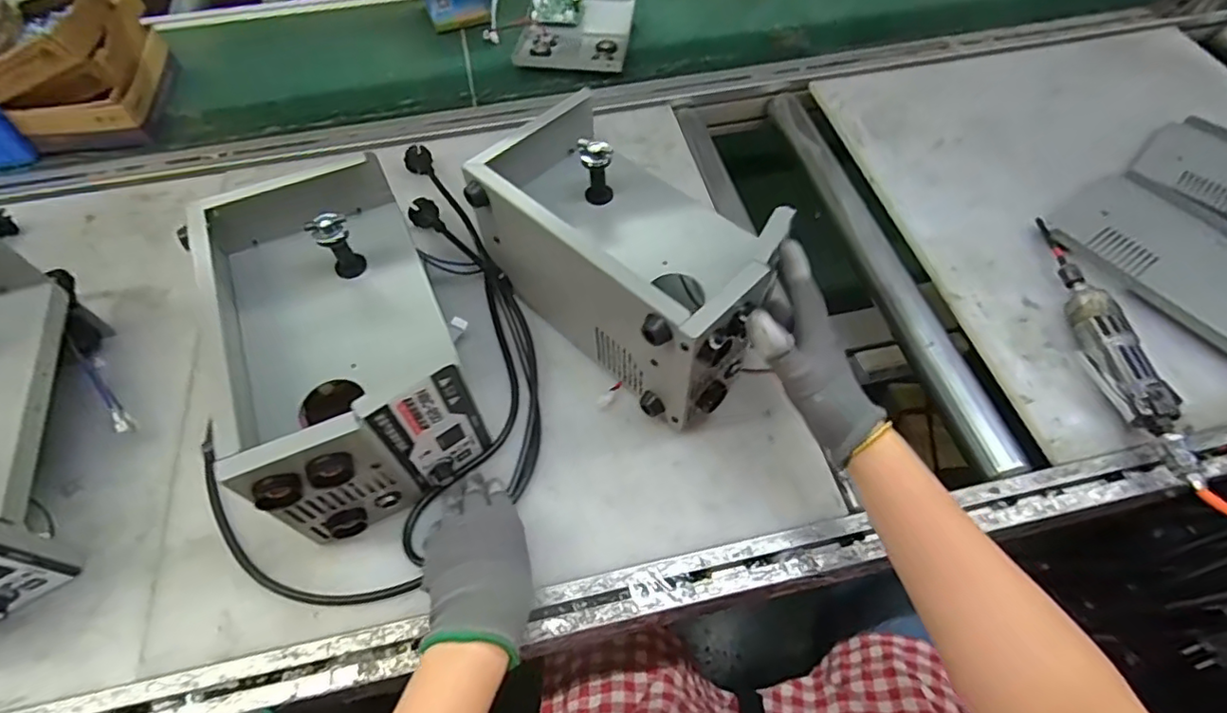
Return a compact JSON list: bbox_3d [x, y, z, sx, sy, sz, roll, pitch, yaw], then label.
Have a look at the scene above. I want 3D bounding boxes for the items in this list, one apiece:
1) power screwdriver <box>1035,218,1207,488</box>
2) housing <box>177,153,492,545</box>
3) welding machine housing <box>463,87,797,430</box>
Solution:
[{"bbox_3d":[0.487,-0.020,0.592,0.040,0.035,0.302,-2,60,-2],"label":"power screwdriver"},{"bbox_3d":[-0.239,-0.023,0.520,0.167,0.138,0.305,-22,63,-13],"label":"housing"},{"bbox_3d":[0.016,-0.100,0.569,0.292,0.152,0.171,40,67,20],"label":"welding machine housing"}]

